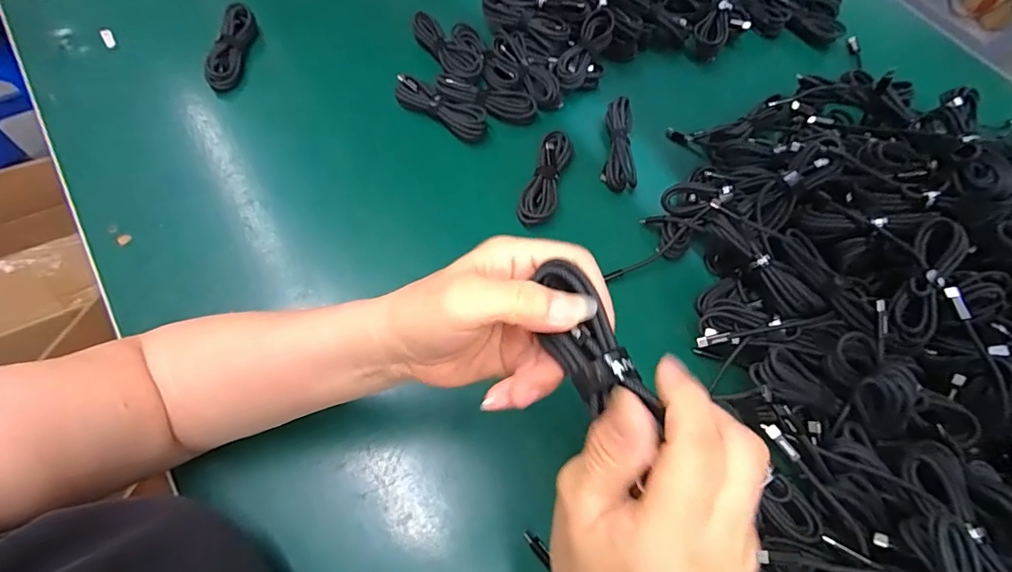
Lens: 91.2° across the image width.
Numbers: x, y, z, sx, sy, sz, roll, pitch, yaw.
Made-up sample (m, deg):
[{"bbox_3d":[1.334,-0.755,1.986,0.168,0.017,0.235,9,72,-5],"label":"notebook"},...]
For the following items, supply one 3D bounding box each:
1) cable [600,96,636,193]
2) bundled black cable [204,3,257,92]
[{"bbox_3d":[0.120,-0.150,0.517,0.034,0.023,0.108,8,64,-1],"label":"cable"},{"bbox_3d":[-0.296,-0.255,0.532,0.030,0.015,0.111,6,64,-2],"label":"bundled black cable"}]

